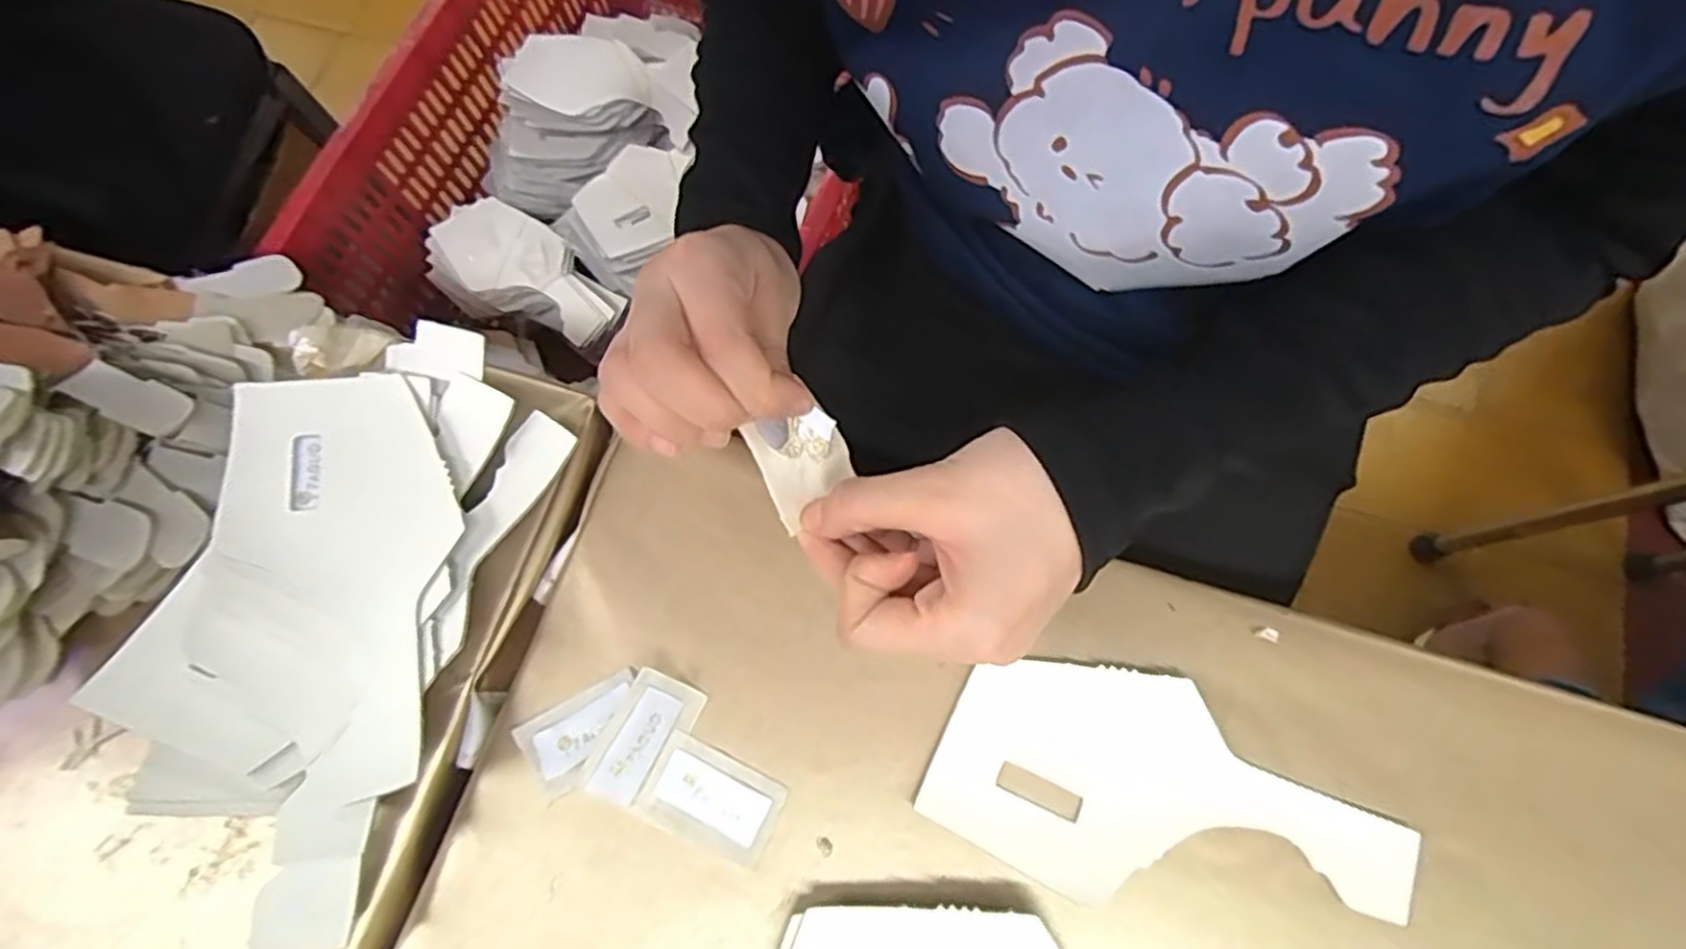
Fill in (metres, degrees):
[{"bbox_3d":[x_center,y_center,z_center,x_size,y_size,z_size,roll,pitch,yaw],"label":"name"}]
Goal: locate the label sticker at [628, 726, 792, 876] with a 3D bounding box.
[{"bbox_3d":[-0.055,0.134,0.317,0.055,0.004,0.036,24,73,11],"label":"label sticker"}]

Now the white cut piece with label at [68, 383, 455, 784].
[{"bbox_3d":[-0.225,0.033,0.325,0.099,0.009,0.160,13,68,-6],"label":"white cut piece with label"}]

